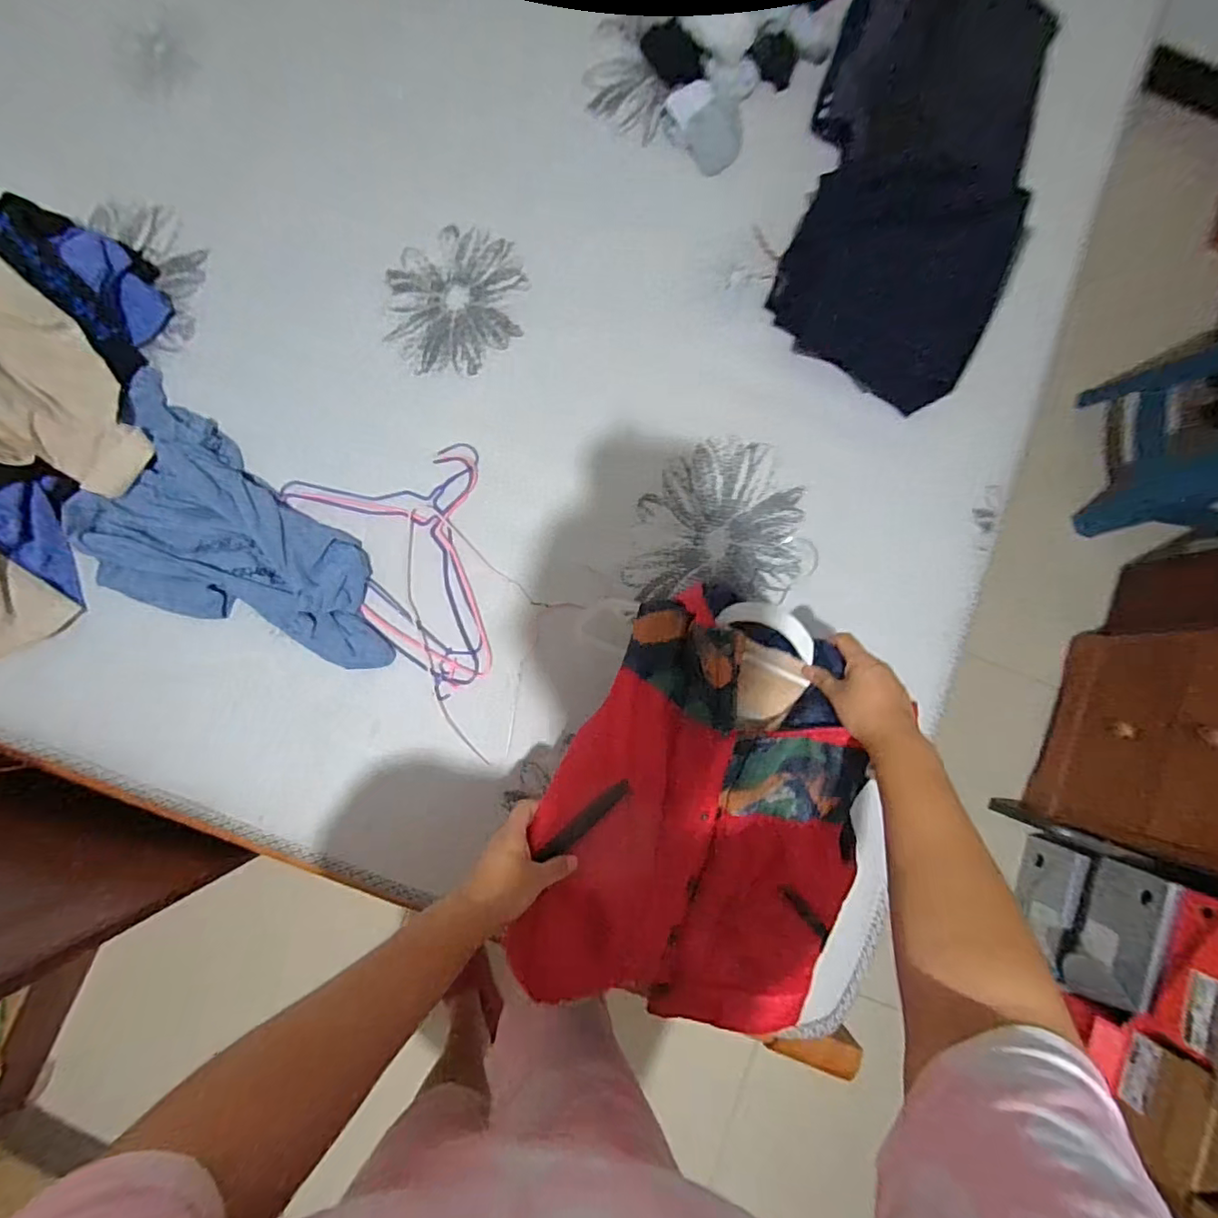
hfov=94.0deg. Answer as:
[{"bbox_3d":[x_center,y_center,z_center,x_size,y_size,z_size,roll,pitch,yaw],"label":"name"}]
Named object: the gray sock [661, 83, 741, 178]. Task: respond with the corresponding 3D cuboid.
[{"bbox_3d":[0.144,-0.730,0.850,0.086,0.052,0.130,-30,86,-5],"label":"gray sock"}]

